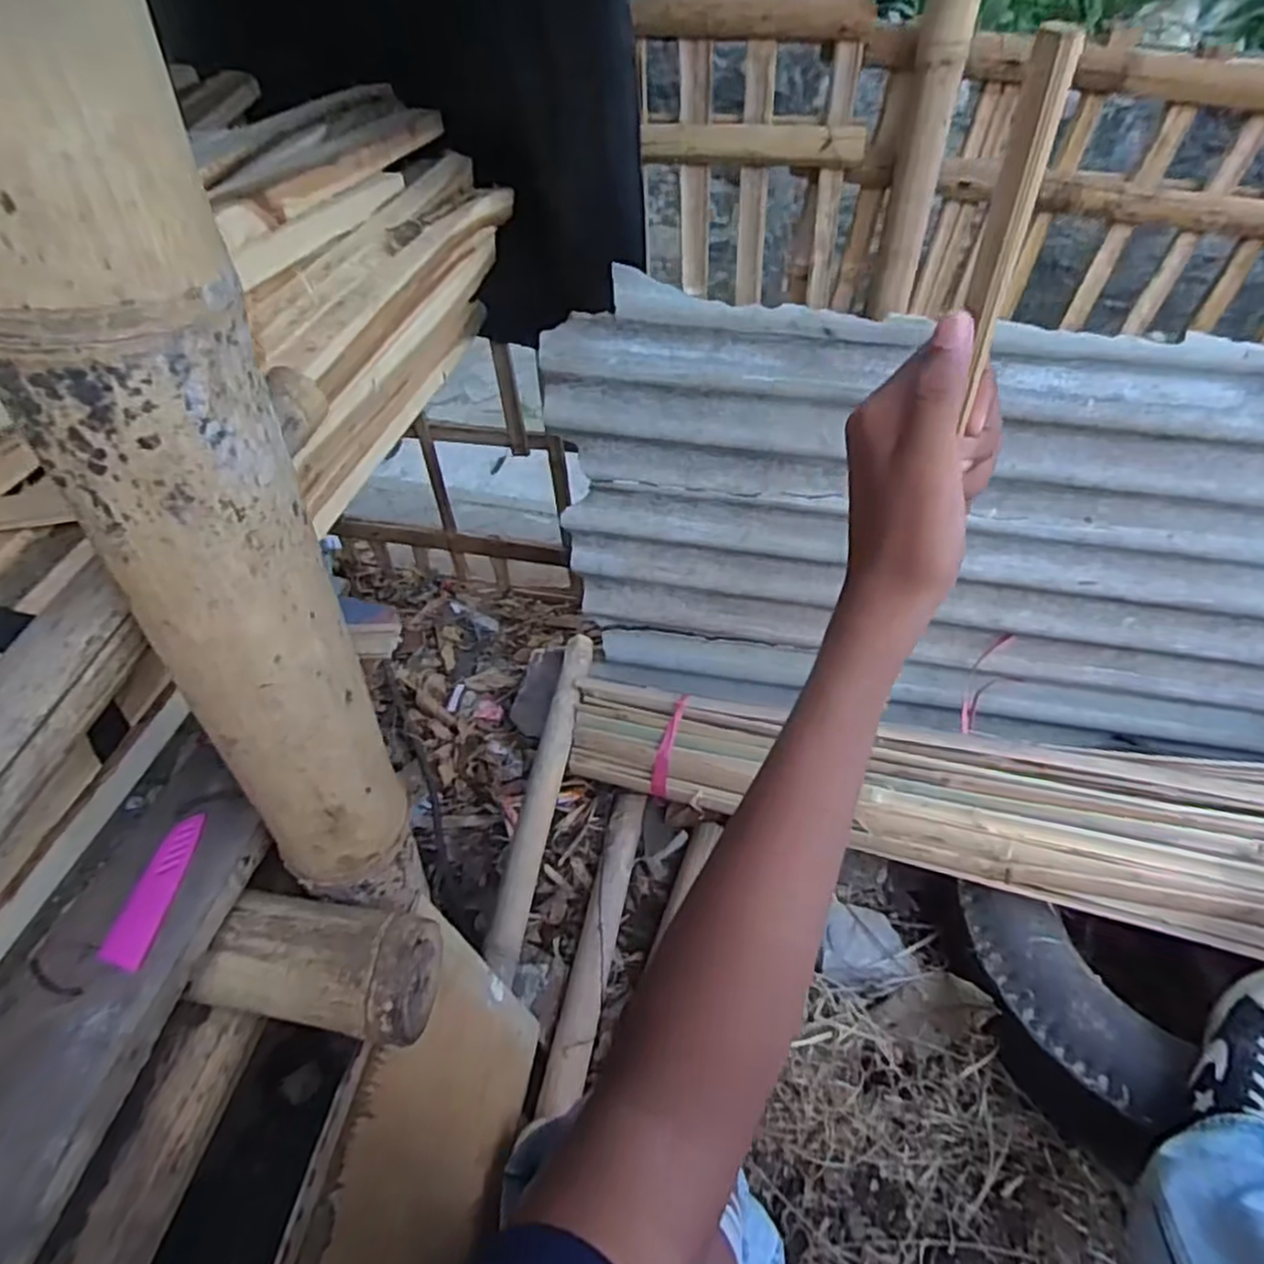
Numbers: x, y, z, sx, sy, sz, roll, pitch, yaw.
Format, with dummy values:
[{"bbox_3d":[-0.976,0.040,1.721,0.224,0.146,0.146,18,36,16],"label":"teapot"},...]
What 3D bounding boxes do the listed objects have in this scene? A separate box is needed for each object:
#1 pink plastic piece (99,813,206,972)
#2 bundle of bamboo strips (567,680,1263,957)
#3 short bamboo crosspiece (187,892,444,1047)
[{"bbox_3d":[-0.295,0.157,0.455,0.024,0.011,0.100,1,48,-1],"label":"pink plastic piece"},{"bbox_3d":[0.370,0.209,0.923,0.963,0.063,0.199,5,72,19],"label":"bundle of bamboo strips"},{"bbox_3d":[-0.205,0.226,0.497,0.134,0.065,0.075,9,48,7],"label":"short bamboo crosspiece"}]

